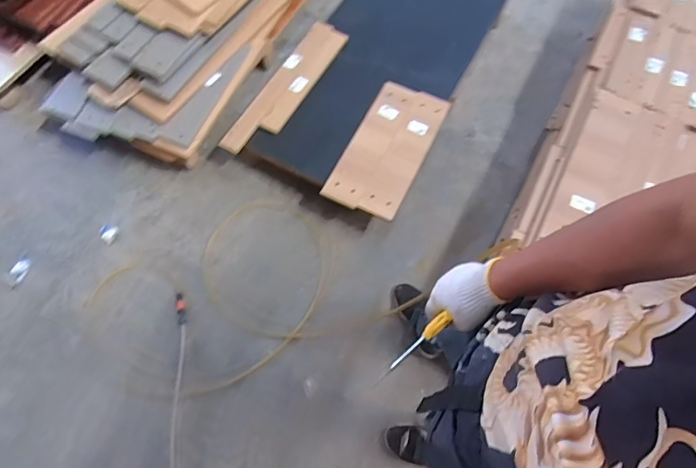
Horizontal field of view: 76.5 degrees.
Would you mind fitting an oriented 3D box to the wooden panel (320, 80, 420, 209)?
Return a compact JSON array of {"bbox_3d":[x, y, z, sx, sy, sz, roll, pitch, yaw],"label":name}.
[{"bbox_3d":[0.079,-0.315,1.495,0.123,0.030,0.494,30,74,-5],"label":"wooden panel"}]

